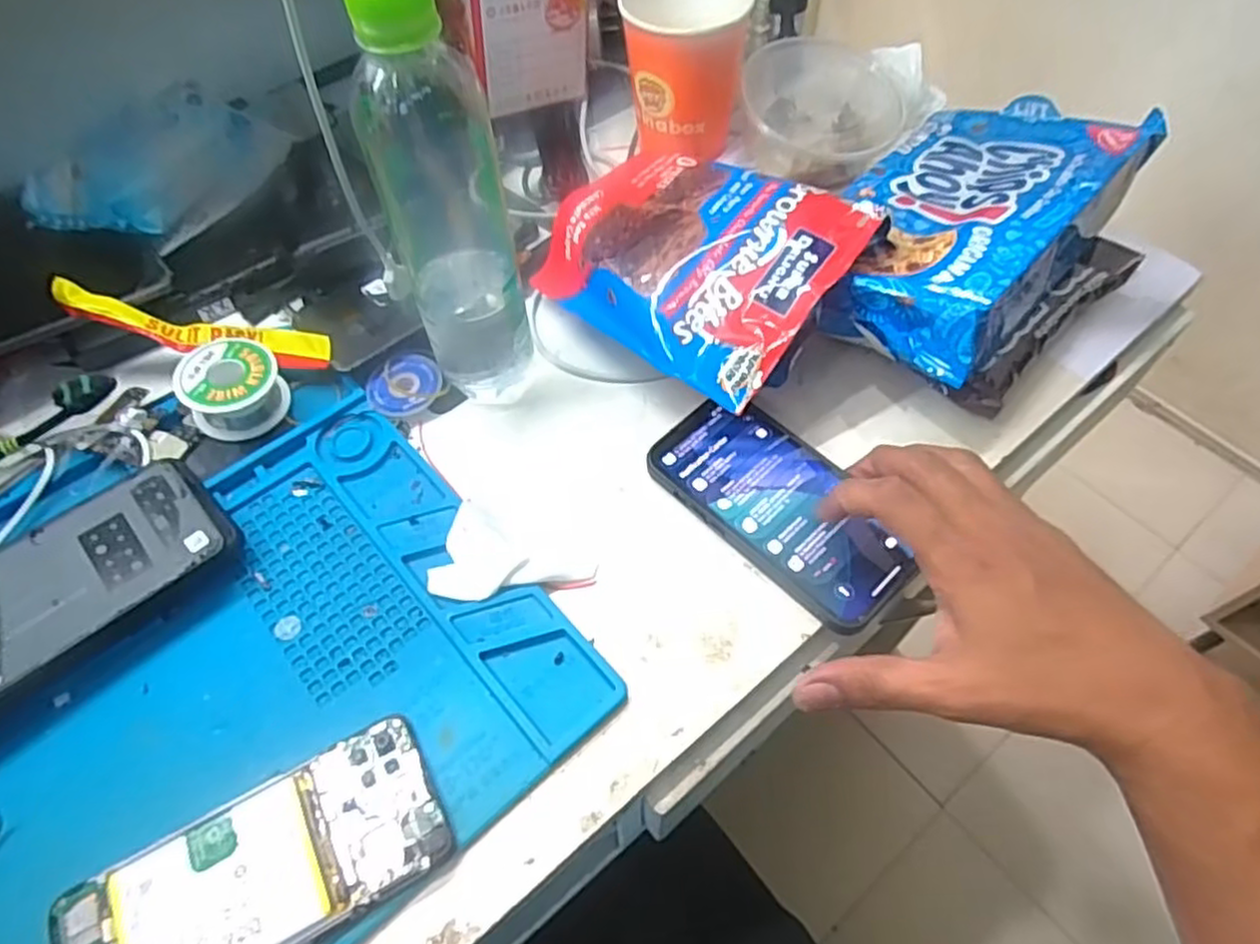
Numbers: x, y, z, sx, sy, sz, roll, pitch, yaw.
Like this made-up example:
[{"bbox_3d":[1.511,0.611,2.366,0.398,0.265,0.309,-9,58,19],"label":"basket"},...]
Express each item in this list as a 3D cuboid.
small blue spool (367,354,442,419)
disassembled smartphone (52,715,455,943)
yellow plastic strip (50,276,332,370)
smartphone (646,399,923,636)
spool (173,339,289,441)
[{"bbox_3d":[-0.138,-0.053,0.450,0.046,0.015,0.035,-31,63,-21],"label":"small blue spool"},{"bbox_3d":[-0.159,0.171,0.310,0.155,0.012,0.067,-26,61,-15],"label":"disassembled smartphone"},{"bbox_3d":[-0.257,-0.088,0.438,0.153,0.039,0.027,6,58,5],"label":"yellow plastic strip"},{"bbox_3d":[0.081,0.020,0.403,0.074,0.016,0.149,-33,63,-22],"label":"smartphone"},{"bbox_3d":[-0.232,-0.049,0.429,0.051,0.037,0.048,-1,57,1],"label":"spool"}]

